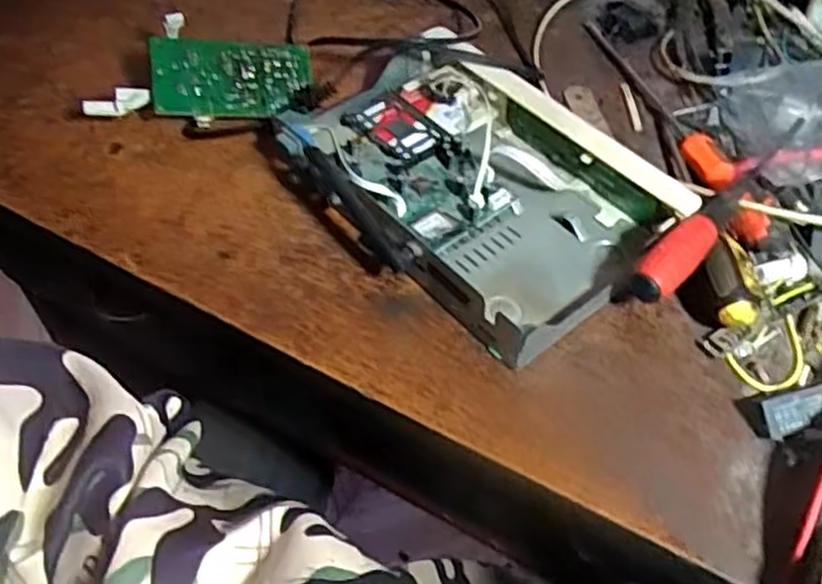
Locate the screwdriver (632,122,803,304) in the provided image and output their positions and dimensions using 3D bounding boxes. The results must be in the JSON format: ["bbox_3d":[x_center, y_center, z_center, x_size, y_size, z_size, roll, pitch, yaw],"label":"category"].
[{"bbox_3d":[0.175,-0.048,0.442,0.021,0.022,0.161,33,58,26],"label":"screwdriver"}]

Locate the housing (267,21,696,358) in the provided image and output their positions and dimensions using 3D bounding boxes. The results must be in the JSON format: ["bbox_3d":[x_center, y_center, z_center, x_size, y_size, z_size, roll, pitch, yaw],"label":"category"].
[{"bbox_3d":[0.035,-0.070,0.467,0.157,0.041,0.213,-34,57,-24],"label":"housing"}]

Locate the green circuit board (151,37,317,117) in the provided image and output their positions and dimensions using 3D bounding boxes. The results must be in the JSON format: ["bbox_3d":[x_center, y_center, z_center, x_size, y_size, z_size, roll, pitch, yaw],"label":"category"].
[{"bbox_3d":[-0.116,-0.137,0.506,0.098,0.048,0.009,-1,5,-13],"label":"green circuit board"}]

